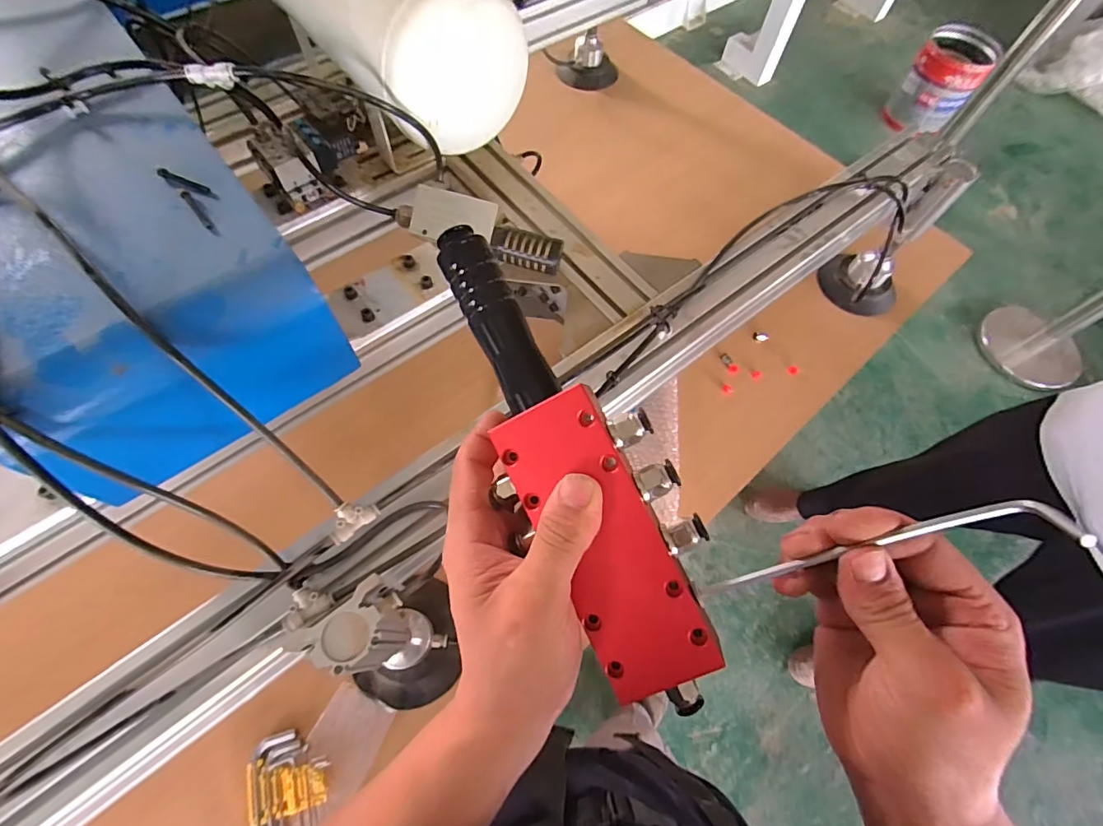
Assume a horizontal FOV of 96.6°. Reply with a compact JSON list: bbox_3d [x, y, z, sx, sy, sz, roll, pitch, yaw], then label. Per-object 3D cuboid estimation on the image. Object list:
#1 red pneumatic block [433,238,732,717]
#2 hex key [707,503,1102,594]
[{"bbox_3d":[0.011,0.018,0.227,0.067,0.030,0.228,-29,83,10],"label":"red pneumatic block"},{"bbox_3d":[0.122,0.058,0.191,0.127,0.015,0.019,-22,64,20],"label":"hex key"}]

